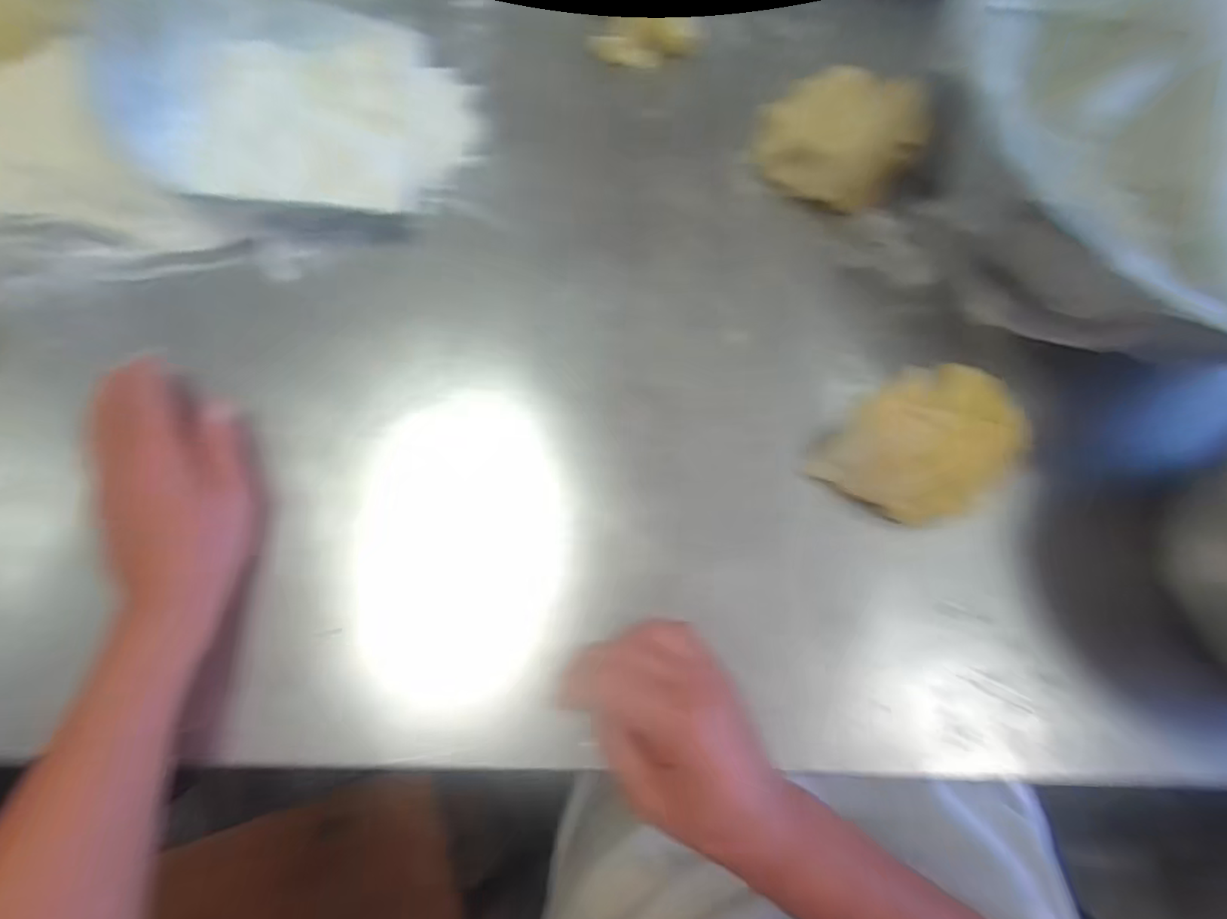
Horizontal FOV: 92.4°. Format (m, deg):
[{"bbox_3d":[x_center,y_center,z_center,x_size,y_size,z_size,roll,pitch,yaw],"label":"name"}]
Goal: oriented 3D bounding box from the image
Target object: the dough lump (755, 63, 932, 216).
[{"bbox_3d":[0.168,-0.242,0.450,0.112,0.069,0.069,29,73,4],"label":"dough lump"}]

